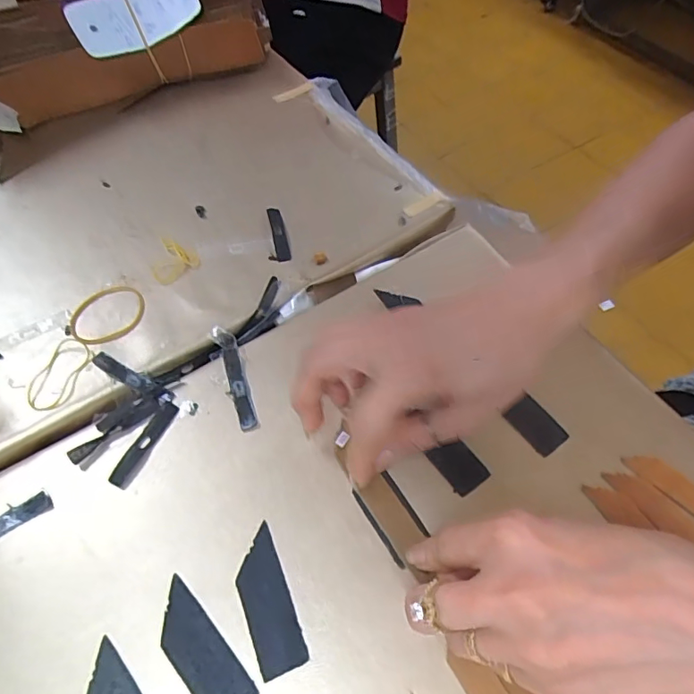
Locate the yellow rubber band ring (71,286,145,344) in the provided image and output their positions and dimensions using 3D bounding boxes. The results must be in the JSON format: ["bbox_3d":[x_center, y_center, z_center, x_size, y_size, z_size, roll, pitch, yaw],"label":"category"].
[{"bbox_3d":[-0.156,-0.021,0.329,0.038,0.004,0.049,33,63,18],"label":"yellow rubber band ring"}]

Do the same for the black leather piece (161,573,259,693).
[{"bbox_3d":[-0.069,0.140,0.232,0.023,0.004,0.063,-38,65,-22],"label":"black leather piece"}]

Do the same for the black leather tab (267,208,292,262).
[{"bbox_3d":[-0.050,-0.085,0.370,0.010,0.004,0.053,-11,58,-8],"label":"black leather tab"}]

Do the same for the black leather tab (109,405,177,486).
[{"bbox_3d":[-0.115,0.054,0.286,0.011,0.004,0.053,22,60,12],"label":"black leather tab"}]

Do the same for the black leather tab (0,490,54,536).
[{"bbox_3d":[-0.181,0.092,0.259,0.054,0.004,0.012,-28,62,-18],"label":"black leather tab"}]

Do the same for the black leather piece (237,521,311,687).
[{"bbox_3d":[-0.039,0.122,0.244,0.023,0.004,0.064,-19,60,-13],"label":"black leather piece"}]

